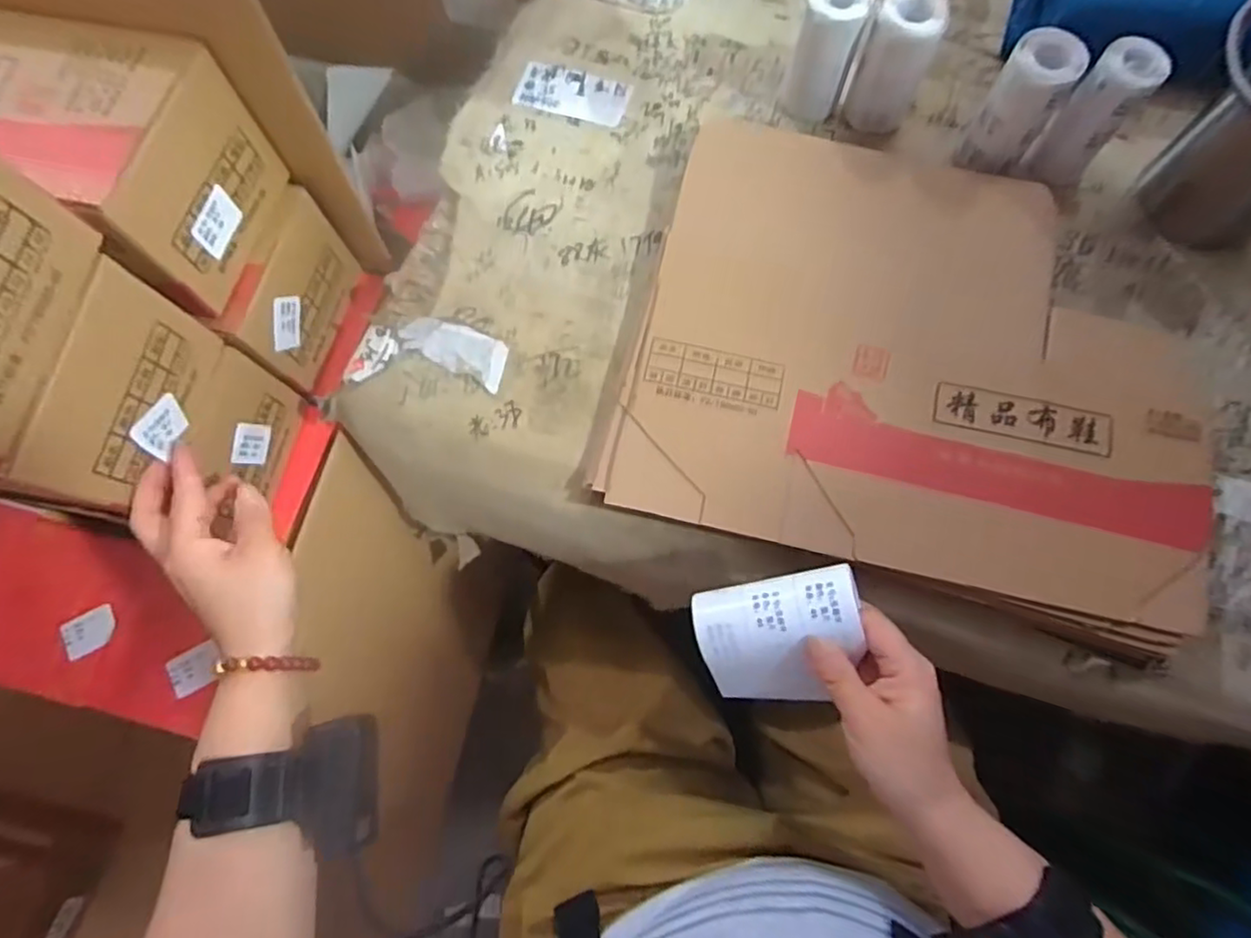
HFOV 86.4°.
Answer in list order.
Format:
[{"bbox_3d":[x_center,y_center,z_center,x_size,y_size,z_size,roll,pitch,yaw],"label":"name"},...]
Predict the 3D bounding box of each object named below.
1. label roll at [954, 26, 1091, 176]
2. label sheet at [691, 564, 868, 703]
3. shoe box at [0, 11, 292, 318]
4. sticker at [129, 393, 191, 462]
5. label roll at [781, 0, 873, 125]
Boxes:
[{"bbox_3d":[0.313,-0.286,0.531,0.050,0.102,0.049,0,72,0],"label":"label roll"},{"bbox_3d":[0.095,0.104,0.403,0.096,0.014,0.073,-15,94,20],"label":"label sheet"},{"bbox_3d":[-0.409,-0.208,0.437,0.297,0.106,0.139,12,73,4],"label":"shoe box"},{"bbox_3d":[-0.293,-0.026,0.422,0.004,0.029,0.041,8,49,4],"label":"sticker"},{"bbox_3d":[0.165,-0.344,0.553,0.048,0.101,0.050,22,74,7],"label":"label roll"}]

